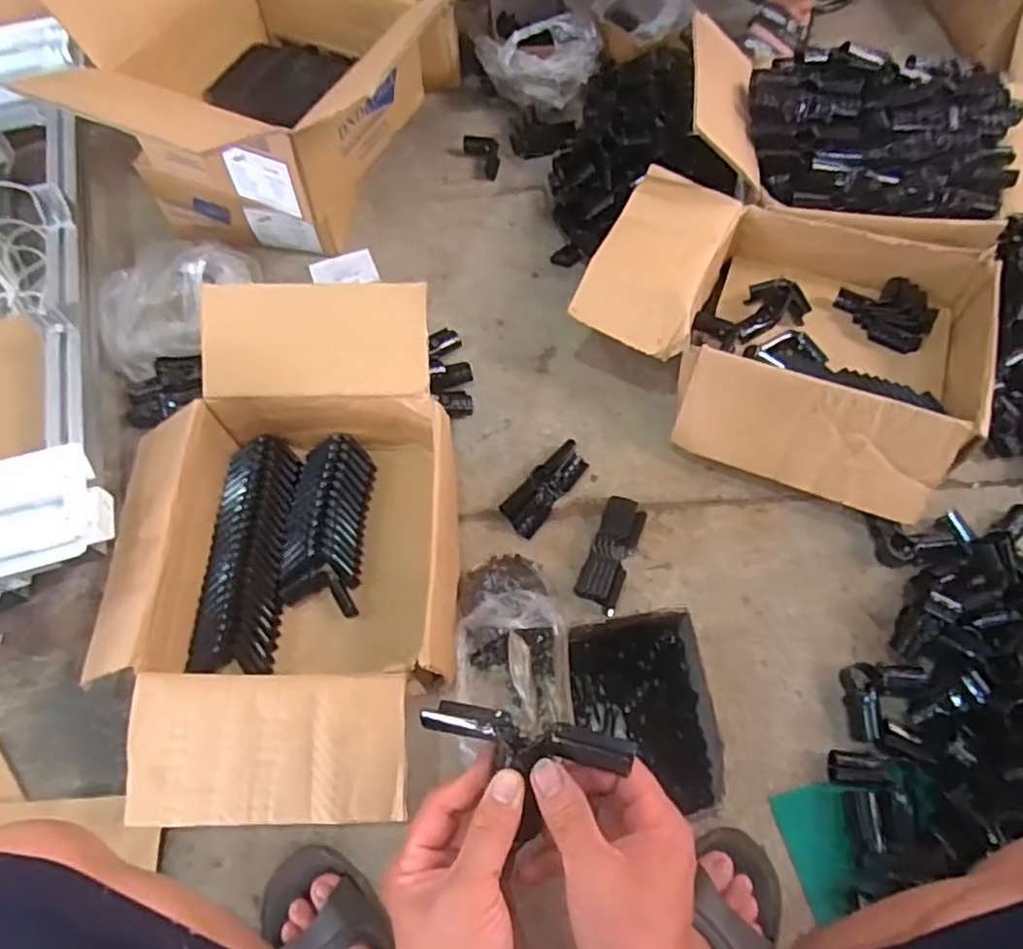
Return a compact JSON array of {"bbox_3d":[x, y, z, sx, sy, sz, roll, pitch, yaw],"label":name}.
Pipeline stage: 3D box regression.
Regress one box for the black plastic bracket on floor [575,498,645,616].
[{"bbox_3d":[0.118,0.093,0.791,0.052,0.031,0.136,20,65,12],"label":"black plastic bracket on floor"}]

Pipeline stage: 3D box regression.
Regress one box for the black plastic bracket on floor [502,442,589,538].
[{"bbox_3d":[0.045,0.015,0.830,0.047,0.030,0.129,37,70,19],"label":"black plastic bracket on floor"}]

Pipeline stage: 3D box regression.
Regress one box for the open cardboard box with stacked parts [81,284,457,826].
[{"bbox_3d":[-0.256,0.074,0.729,0.374,0.180,0.541,-3,63,0],"label":"open cardboard box with stacked parts"}]

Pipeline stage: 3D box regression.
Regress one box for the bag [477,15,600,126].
[{"bbox_3d":[0.046,-0.700,1.144,0.209,0.104,0.122,1,63,3],"label":"bag"}]

